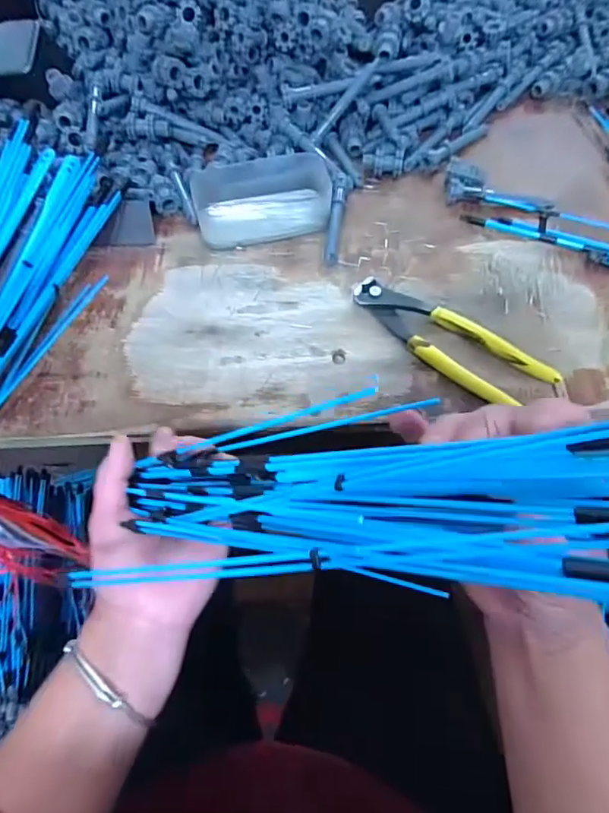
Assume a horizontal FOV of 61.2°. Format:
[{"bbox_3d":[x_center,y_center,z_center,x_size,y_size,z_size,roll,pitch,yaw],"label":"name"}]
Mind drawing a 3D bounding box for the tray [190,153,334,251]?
[{"bbox_3d":[-0.037,-0.189,0.463,0.120,0.024,0.087,-12,62,-4],"label":"tray"}]

